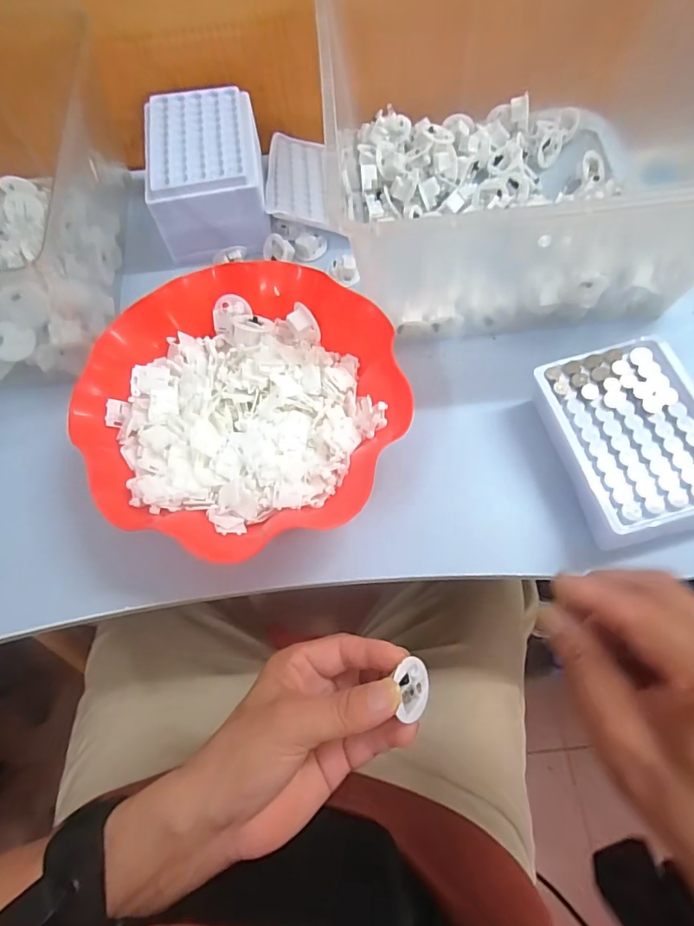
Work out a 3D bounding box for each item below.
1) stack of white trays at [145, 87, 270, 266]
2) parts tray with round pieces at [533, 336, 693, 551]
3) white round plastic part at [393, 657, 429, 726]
[{"bbox_3d":[-0.127,-0.271,0.469,0.096,0.078,0.131,-7,67,0],"label":"stack of white trays"},{"bbox_3d":[0.198,-0.014,0.352,0.104,0.045,0.135,-13,67,-2],"label":"parts tray with round pieces"},{"bbox_3d":[0.036,0.125,0.276,0.026,0.005,0.030,-1,82,-43],"label":"white round plastic part"}]

